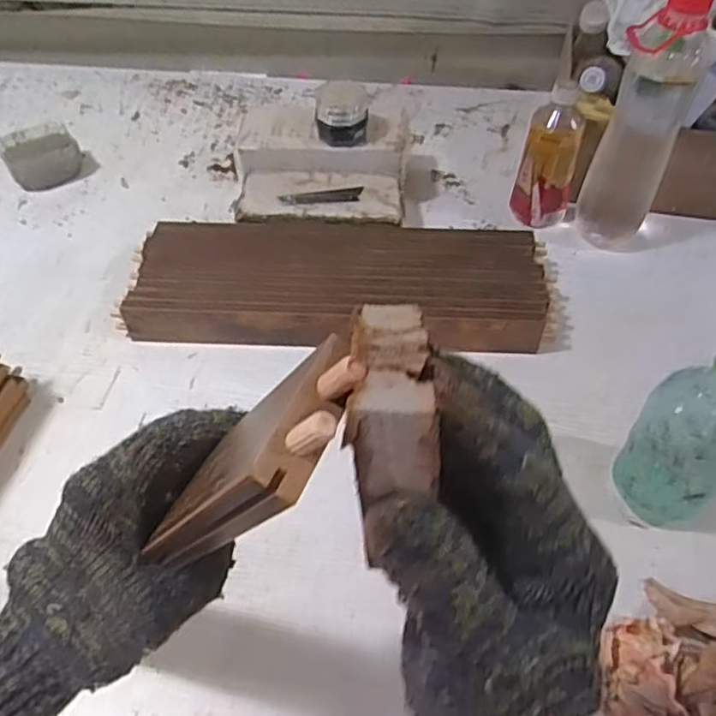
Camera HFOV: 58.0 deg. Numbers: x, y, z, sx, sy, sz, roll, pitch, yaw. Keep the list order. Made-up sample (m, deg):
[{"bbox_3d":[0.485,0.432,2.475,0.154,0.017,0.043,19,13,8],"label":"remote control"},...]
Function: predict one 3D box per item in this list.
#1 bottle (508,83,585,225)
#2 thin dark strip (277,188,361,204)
[{"bbox_3d":[0.244,-0.250,0.818,0.060,0.179,0.062,-18,53,-15],"label":"bottle"},{"bbox_3d":[-0.046,-0.204,0.810,0.104,0.006,0.032,-5,50,-4],"label":"thin dark strip"}]

